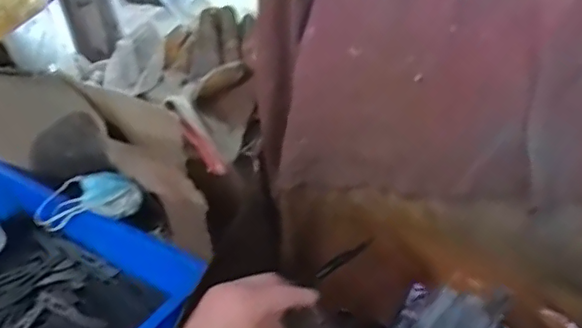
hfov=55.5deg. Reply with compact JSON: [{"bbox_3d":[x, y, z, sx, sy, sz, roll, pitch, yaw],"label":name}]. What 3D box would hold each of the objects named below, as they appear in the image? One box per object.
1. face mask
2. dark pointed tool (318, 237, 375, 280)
[{"bbox_3d":[-0.265,0.046,0.713,0.136,0.044,0.056,-10,46,-6],"label":"face mask"},{"bbox_3d":[0.047,0.082,0.482,0.058,0.009,0.008,-34,49,1],"label":"dark pointed tool"}]

